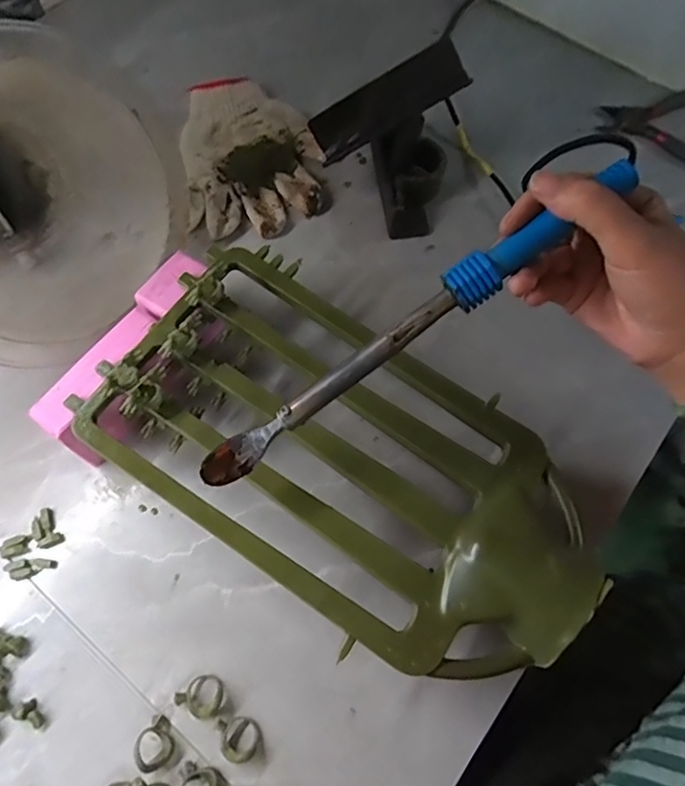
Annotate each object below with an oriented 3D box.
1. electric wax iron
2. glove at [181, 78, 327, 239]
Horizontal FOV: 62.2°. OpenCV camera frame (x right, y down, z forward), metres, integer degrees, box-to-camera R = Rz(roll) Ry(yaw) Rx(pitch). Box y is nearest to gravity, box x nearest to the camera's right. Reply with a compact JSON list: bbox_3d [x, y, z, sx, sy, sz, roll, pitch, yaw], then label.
[{"bbox_3d":[0.034,-0.034,0.317,0.279,0.021,0.022,-36,68,8],"label":"electric wax iron"},{"bbox_3d":[-0.089,-0.233,0.560,0.127,0.033,0.184,-9,65,-4],"label":"glove"}]

